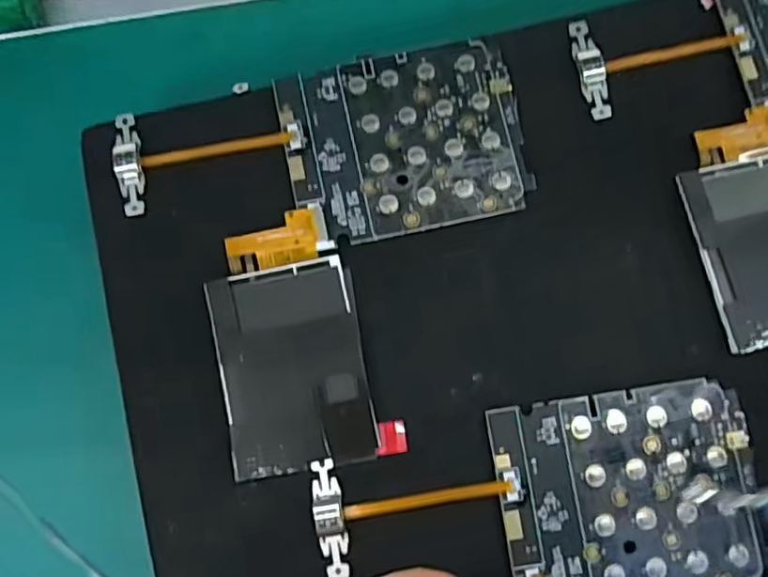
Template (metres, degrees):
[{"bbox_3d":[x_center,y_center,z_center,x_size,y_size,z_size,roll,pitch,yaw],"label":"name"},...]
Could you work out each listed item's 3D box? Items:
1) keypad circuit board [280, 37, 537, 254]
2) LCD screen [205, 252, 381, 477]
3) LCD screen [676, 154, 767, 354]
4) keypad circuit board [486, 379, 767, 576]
[{"bbox_3d":[0.006,-0.049,0.211,0.076,0.004,0.061,-12,78,-2],"label":"keypad circuit board"},{"bbox_3d":[-0.028,0.023,0.195,0.043,0.004,0.062,-11,78,-4],"label":"LCD screen"},{"bbox_3d":[0.124,-0.013,0.206,0.043,0.004,0.060,-12,78,-4],"label":"LCD screen"},{"bbox_3d":[0.073,0.062,0.190,0.076,0.004,0.060,-7,78,-3],"label":"keypad circuit board"}]

